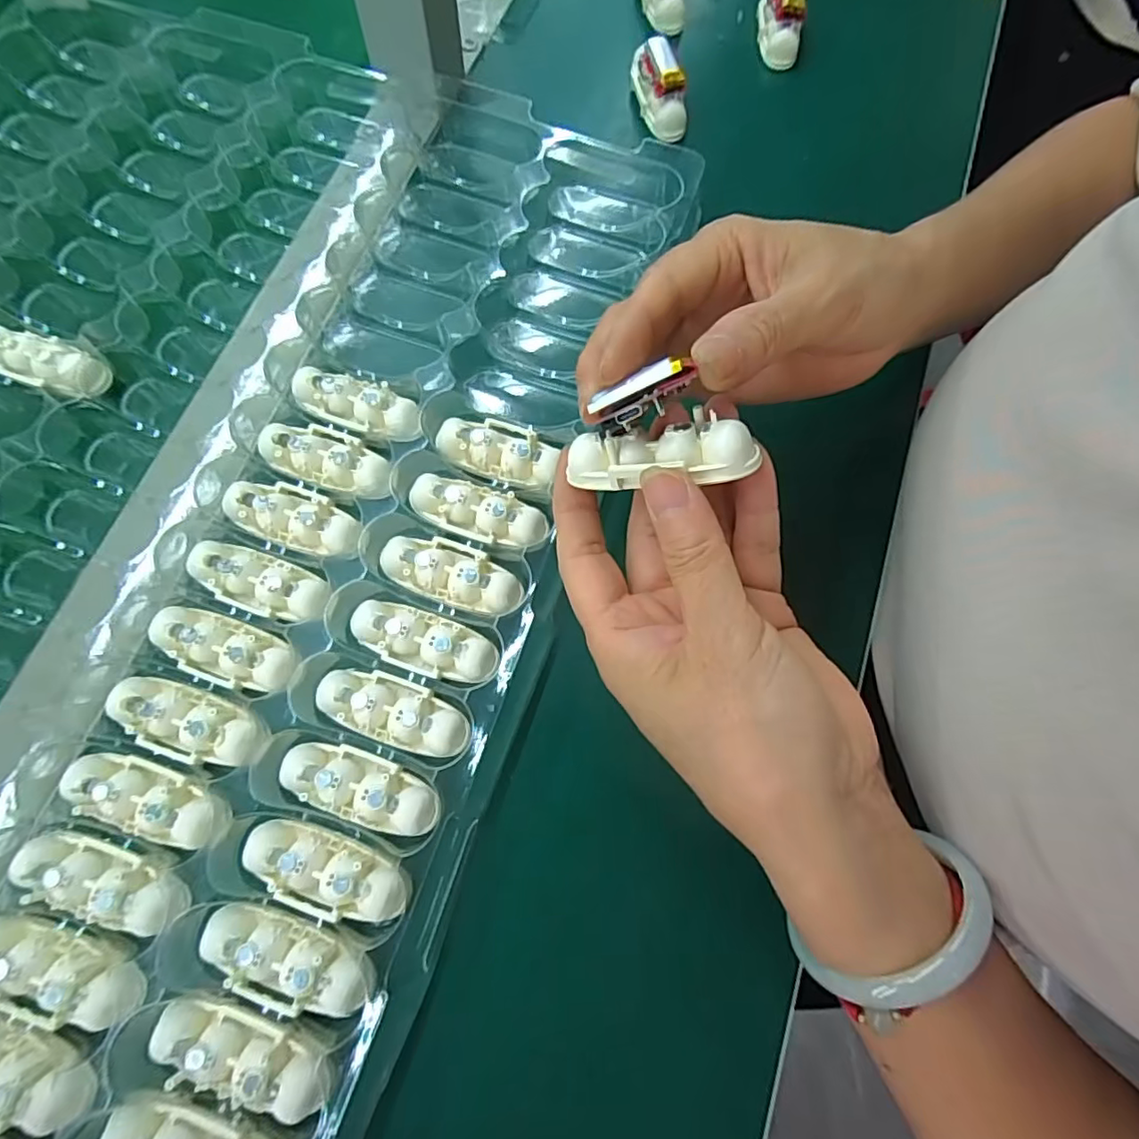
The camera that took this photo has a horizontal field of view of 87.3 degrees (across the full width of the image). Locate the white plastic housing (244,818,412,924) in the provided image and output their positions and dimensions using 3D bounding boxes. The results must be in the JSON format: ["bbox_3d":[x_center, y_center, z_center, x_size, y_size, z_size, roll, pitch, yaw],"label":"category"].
[{"bbox_3d":[-0.091,0.113,0.223,0.064,0.013,0.026,21,73,4],"label":"white plastic housing"}]

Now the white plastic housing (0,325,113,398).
[{"bbox_3d":[-0.249,-0.098,0.283,0.061,0.015,0.023,18,73,3],"label":"white plastic housing"}]

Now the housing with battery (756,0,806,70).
[{"bbox_3d":[0.128,-0.334,0.358,0.023,0.027,0.045,6,73,-1],"label":"housing with battery"}]

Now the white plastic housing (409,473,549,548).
[{"bbox_3d":[-0.040,-0.027,0.267,0.061,0.011,0.024,20,73,3],"label":"white plastic housing"}]

